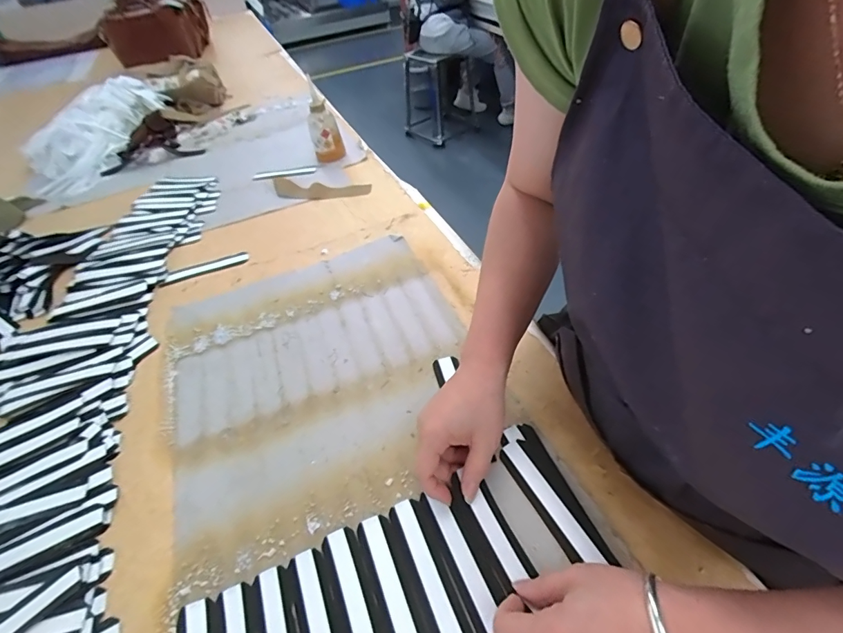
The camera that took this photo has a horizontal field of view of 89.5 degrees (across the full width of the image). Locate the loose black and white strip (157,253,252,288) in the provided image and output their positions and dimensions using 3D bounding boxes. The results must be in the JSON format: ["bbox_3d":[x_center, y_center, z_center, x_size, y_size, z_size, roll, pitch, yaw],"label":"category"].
[{"bbox_3d":[-0.355,-0.077,0.698,0.138,0.006,0.026,-23,47,-14],"label":"loose black and white strip"}]

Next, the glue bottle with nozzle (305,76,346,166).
[{"bbox_3d":[-0.211,-0.414,0.907,0.064,0.145,0.063,-15,46,-7],"label":"glue bottle with nozzle"}]

